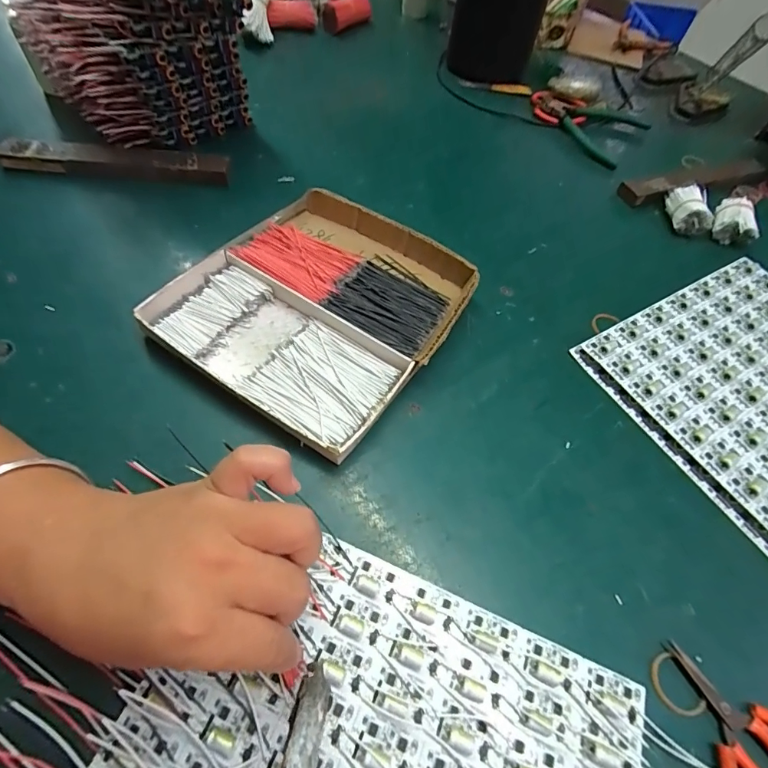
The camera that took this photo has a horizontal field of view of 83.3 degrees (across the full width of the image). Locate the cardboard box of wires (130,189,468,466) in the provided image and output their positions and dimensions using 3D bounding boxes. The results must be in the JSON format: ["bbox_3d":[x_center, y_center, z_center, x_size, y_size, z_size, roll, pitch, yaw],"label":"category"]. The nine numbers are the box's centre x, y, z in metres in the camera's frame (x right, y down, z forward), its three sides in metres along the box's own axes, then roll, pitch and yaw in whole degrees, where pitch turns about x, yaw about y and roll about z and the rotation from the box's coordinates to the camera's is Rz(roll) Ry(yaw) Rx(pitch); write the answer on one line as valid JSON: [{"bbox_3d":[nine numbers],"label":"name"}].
[{"bbox_3d":[-0.048,-0.062,0.345,0.188,0.031,0.204,33,60,15],"label":"cardboard box of wires"}]

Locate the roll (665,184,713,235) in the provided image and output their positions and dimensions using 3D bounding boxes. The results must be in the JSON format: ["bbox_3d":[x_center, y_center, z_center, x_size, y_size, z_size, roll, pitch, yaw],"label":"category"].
[{"bbox_3d":[0.325,-0.188,0.461,0.036,0.029,0.058,11,57,1],"label":"roll"}]

